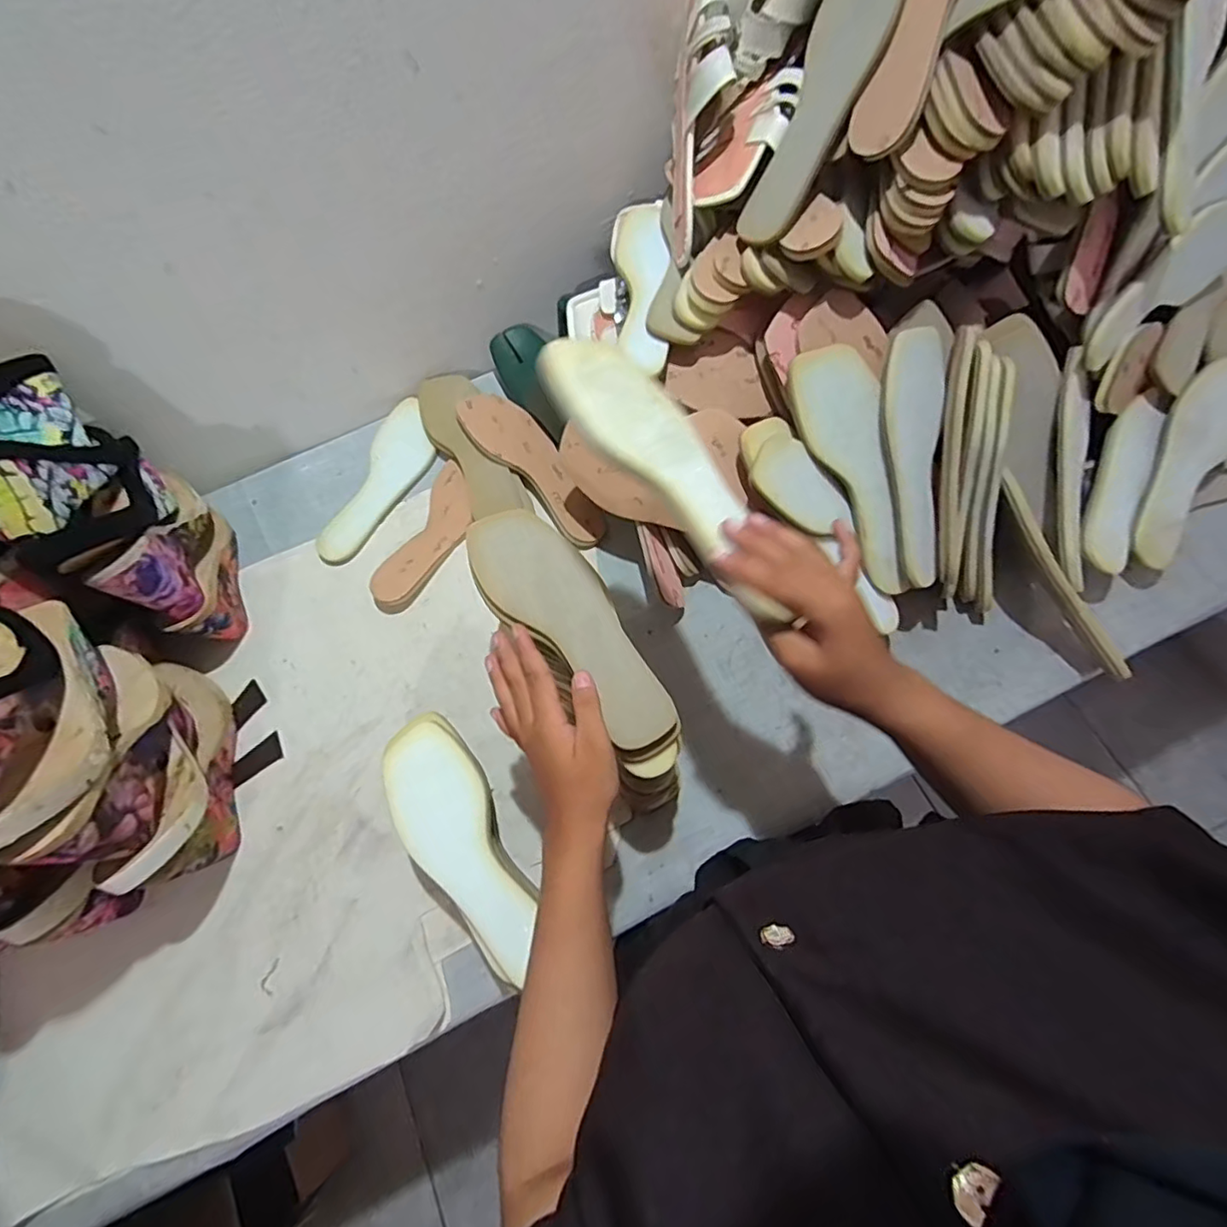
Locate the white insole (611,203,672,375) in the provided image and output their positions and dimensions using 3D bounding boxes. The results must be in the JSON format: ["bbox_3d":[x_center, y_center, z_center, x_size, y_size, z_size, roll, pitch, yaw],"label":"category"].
[{"bbox_3d":[0.031,-0.347,0.620,0.057,0.025,0.235,-4,69,3],"label":"white insole"}]

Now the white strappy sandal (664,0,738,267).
[{"bbox_3d":[0.079,-0.466,0.548,0.055,0.240,0.092,10,31,7],"label":"white strappy sandal"}]

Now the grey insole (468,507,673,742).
[{"bbox_3d":[-0.032,0.005,0.478,0.081,0.025,0.226,-36,73,-11],"label":"grey insole"}]

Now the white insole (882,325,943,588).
[{"bbox_3d":[0.287,-0.146,0.562,0.059,0.019,0.233,-7,99,0],"label":"white insole"}]

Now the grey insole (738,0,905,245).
[{"bbox_3d":[0.177,-0.439,0.490,0.083,0.006,0.235,35,112,42],"label":"grey insole"}]

